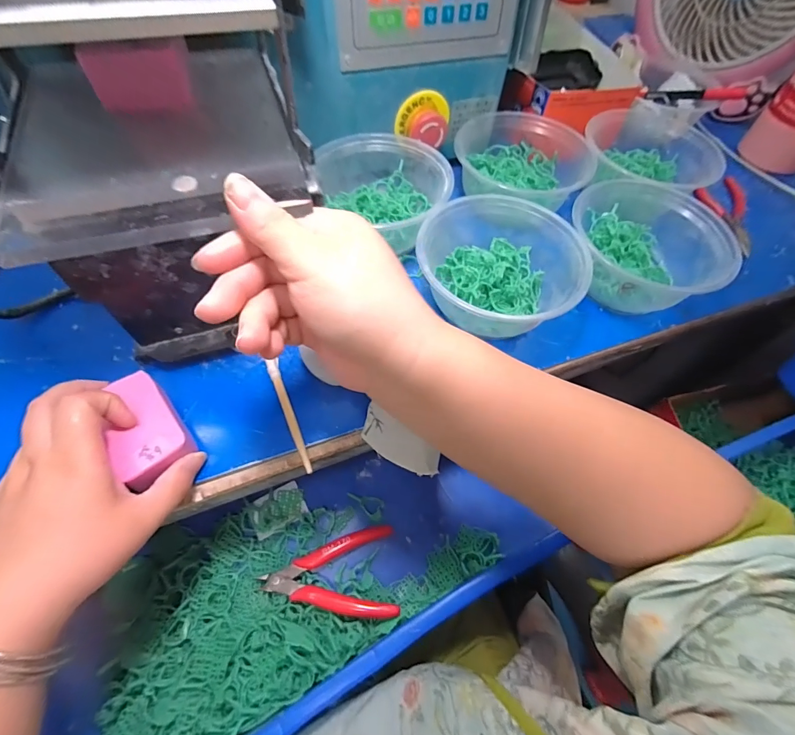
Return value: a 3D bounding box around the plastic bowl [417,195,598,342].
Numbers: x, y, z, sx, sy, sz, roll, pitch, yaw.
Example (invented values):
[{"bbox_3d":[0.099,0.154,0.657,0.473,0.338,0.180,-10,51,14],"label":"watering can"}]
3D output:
[{"bbox_3d":[0.082,-0.083,0.335,0.133,0.057,0.125,6,60,0],"label":"plastic bowl"}]

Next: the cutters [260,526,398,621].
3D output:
[{"bbox_3d":[-0.059,0.188,0.348,0.114,0.015,0.072,-6,61,-7],"label":"cutters"}]

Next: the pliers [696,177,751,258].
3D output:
[{"bbox_3d":[0.368,-0.169,0.430,0.053,0.009,0.129,6,60,-1],"label":"pliers"}]

